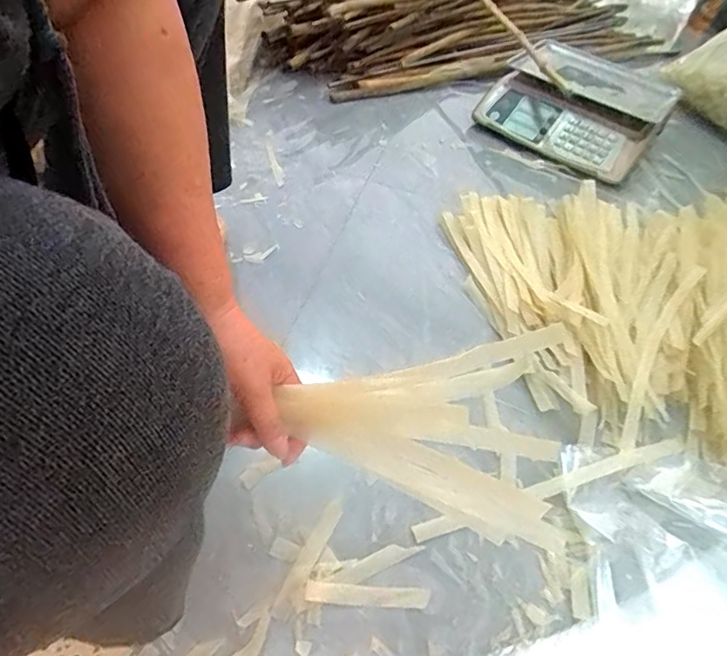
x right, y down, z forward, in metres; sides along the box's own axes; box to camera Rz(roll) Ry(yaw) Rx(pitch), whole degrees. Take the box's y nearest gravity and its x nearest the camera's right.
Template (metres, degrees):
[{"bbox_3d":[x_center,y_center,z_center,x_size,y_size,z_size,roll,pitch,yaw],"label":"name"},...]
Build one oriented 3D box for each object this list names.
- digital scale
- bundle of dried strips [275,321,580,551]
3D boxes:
[{"bbox_3d":[0.457,-0.479,1.106,0.361,0.122,0.315,38,53,22],"label":"digital scale"},{"bbox_3d":[0.057,0.102,0.403,0.209,0.033,0.155,-14,86,7],"label":"bundle of dried strips"}]

